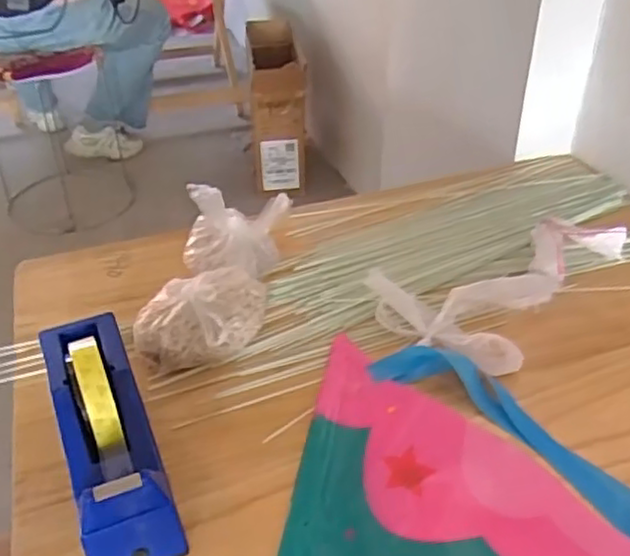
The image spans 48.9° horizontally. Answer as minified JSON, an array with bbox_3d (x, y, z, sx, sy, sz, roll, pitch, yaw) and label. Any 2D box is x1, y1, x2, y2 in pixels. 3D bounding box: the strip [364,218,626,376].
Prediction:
[{"bbox_3d":[0.199,-0.002,0.775,0.185,0.049,0.260,27,46,32],"label":"strip"}]

